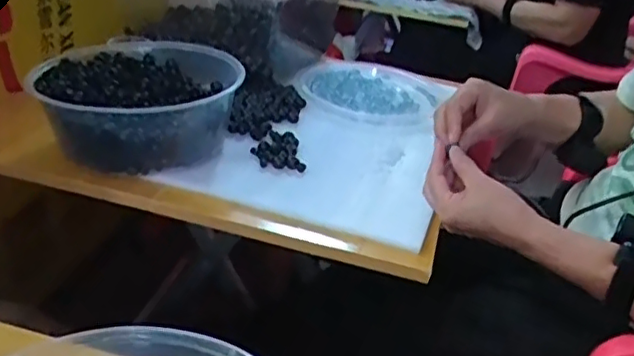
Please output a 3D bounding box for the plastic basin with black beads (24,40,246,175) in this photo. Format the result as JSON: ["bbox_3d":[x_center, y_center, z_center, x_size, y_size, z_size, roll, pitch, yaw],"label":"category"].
[{"bbox_3d":[-0.208,-0.089,0.741,0.212,0.093,0.233,5,28,-3],"label":"plastic basin with black beads"}]

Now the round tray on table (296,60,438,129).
[{"bbox_3d":[0.081,-0.141,0.991,0.214,0.026,0.247,13,29,10],"label":"round tray on table"}]

